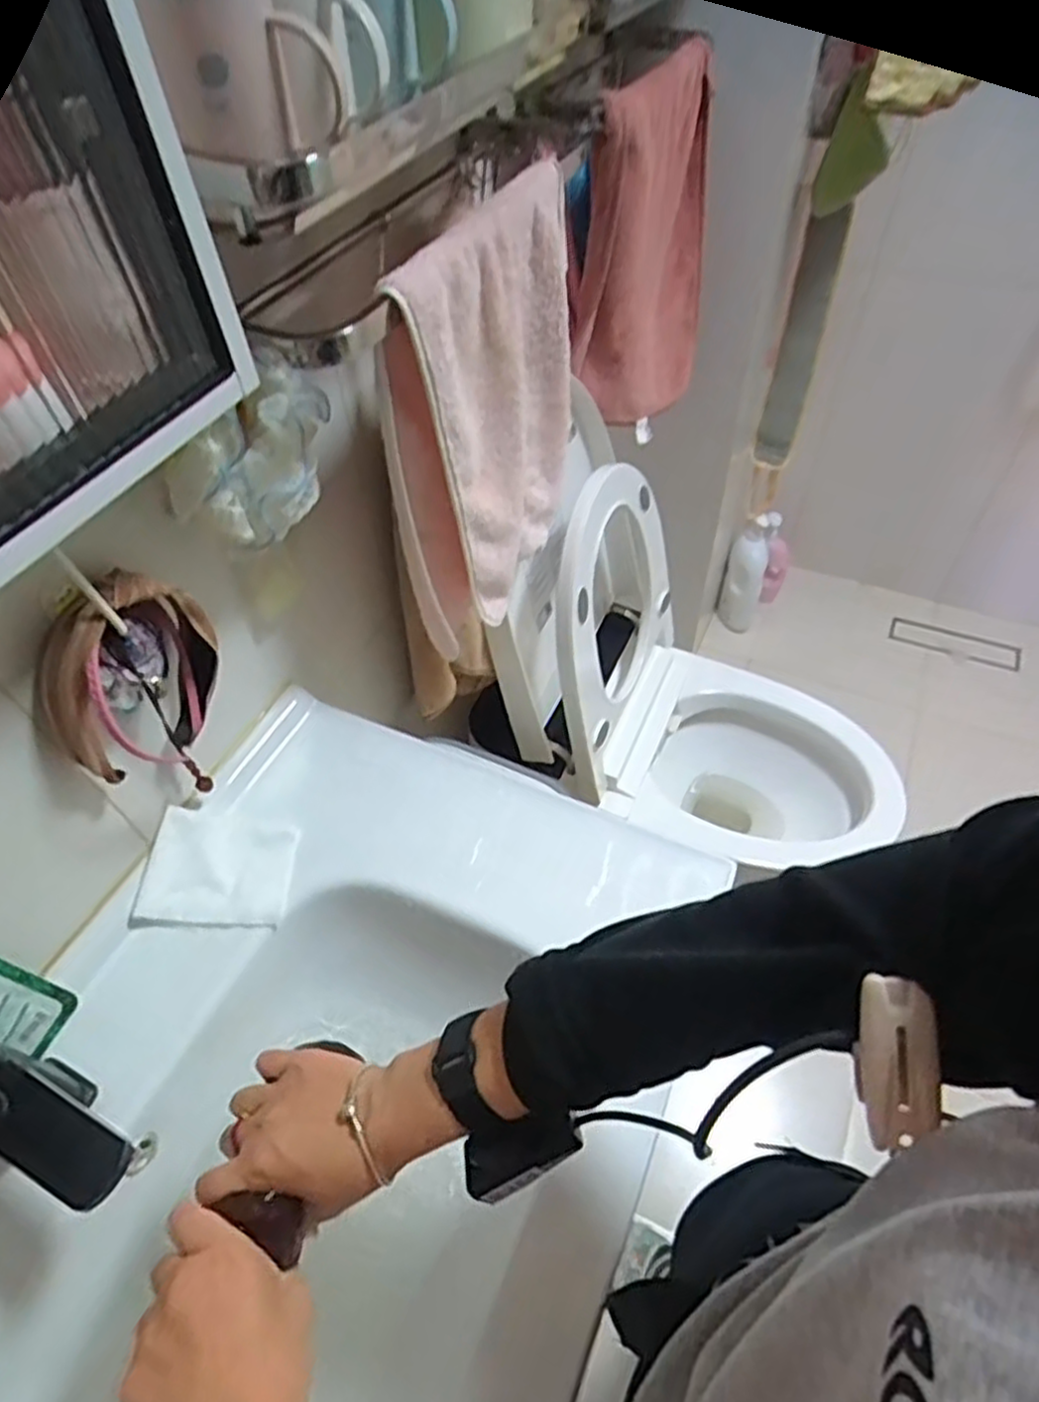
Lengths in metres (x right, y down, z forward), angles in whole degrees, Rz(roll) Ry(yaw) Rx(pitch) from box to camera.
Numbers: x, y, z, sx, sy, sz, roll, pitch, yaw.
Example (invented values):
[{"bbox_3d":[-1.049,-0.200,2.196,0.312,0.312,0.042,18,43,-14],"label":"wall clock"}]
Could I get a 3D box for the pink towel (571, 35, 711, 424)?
[{"bbox_3d":[0.163,-0.571,0.966,0.074,0.412,0.279,30,59,24],"label":"pink towel"}]

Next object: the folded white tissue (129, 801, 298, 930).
[{"bbox_3d":[-0.262,0.144,0.648,0.120,0.009,0.097,8,59,-7],"label":"folded white tissue"}]

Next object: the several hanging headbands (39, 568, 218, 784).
[{"bbox_3d":[-0.287,-0.017,0.556,0.046,0.156,0.136,19,55,17],"label":"several hanging headbands"}]

